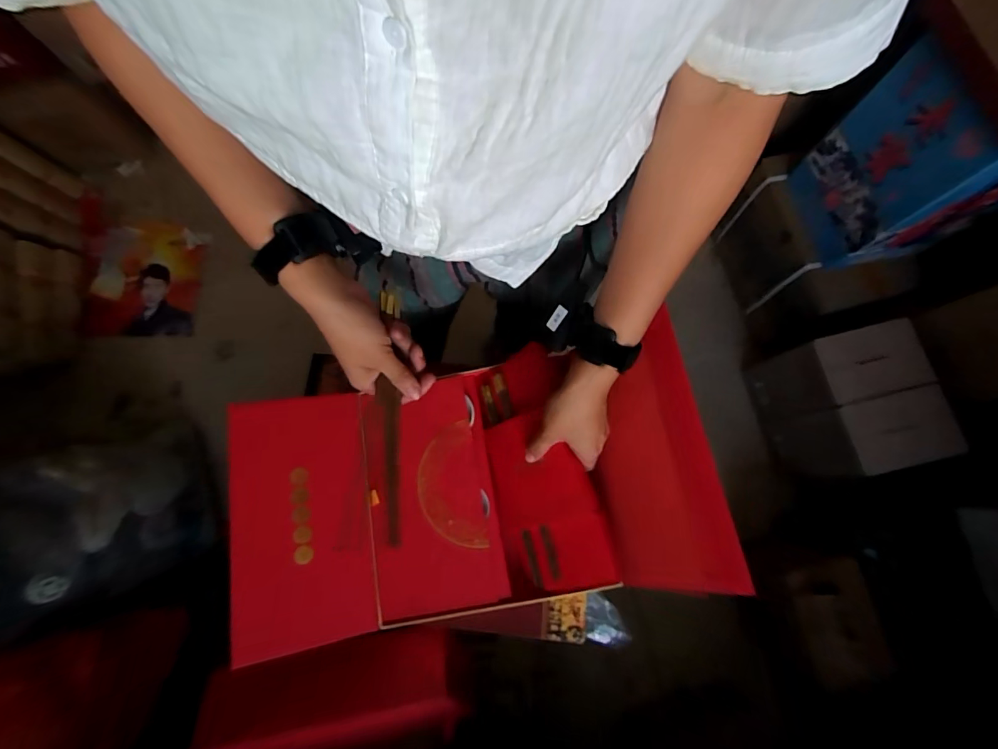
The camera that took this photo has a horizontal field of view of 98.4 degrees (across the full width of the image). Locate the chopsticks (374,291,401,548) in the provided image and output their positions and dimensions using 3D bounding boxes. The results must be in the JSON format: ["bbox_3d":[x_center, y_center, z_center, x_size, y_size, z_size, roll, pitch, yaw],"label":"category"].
[{"bbox_3d":[-0.105,0.034,0.416,0.021,0.015,0.244,-5,72,-2],"label":"chopsticks"}]

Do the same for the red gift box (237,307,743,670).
[{"bbox_3d":[-0.039,0.130,0.495,0.507,0.118,0.279,-10,76,9],"label":"red gift box"}]

